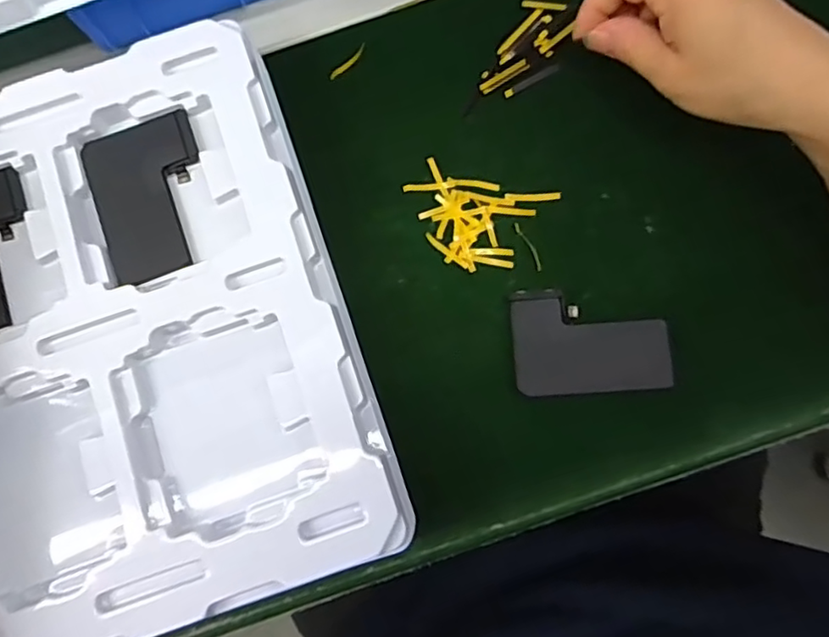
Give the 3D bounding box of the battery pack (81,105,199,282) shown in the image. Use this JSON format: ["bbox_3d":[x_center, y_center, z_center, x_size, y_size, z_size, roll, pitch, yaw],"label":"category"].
[{"bbox_3d":[-0.133,-0.061,0.308,0.057,0.005,0.082,-21,80,-1],"label":"battery pack"}]

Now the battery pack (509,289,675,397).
[{"bbox_3d":[0.091,0.011,0.318,0.079,0.007,0.055,-3,80,2],"label":"battery pack"}]

